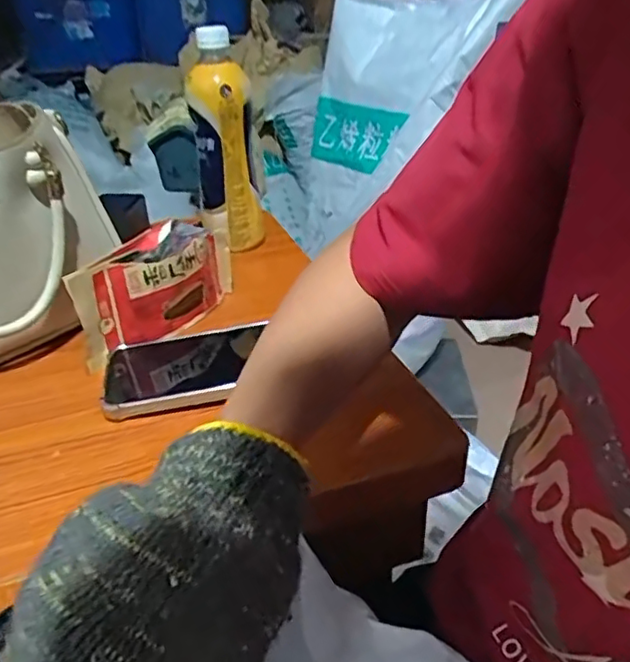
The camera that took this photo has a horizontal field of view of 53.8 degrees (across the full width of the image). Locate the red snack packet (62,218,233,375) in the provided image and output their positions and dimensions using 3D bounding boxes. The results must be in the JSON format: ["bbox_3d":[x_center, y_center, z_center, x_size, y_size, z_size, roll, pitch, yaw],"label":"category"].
[{"bbox_3d":[-0.126,-0.036,0.513,0.037,0.086,0.160,13,33,23],"label":"red snack packet"}]

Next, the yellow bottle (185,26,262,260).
[{"bbox_3d":[-0.091,-0.186,0.639,0.049,0.221,0.049,23,38,36],"label":"yellow bottle"}]

